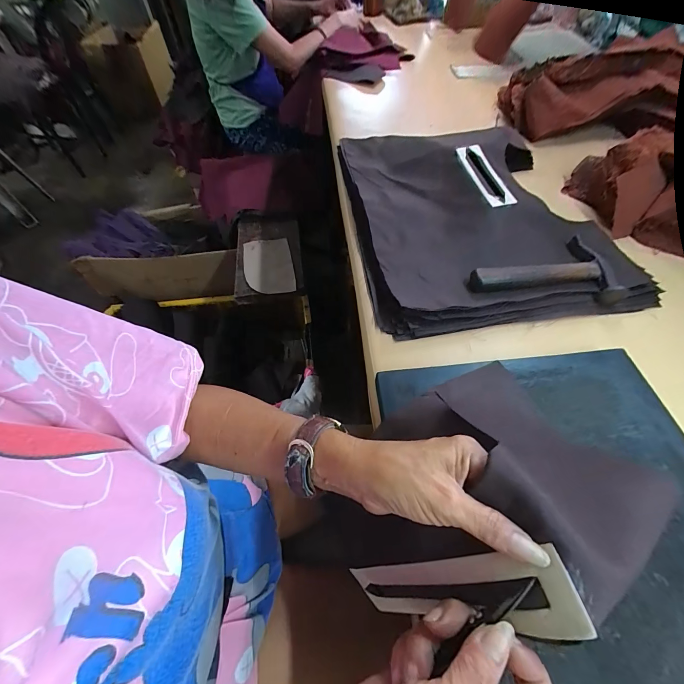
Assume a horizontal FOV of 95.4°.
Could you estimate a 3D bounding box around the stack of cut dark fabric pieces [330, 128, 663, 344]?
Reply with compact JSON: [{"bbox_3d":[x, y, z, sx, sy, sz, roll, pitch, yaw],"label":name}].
[{"bbox_3d":[0.215,-0.235,0.520,0.391,0.059,0.473,-7,57,-4],"label":"stack of cut dark fabric pieces"}]

